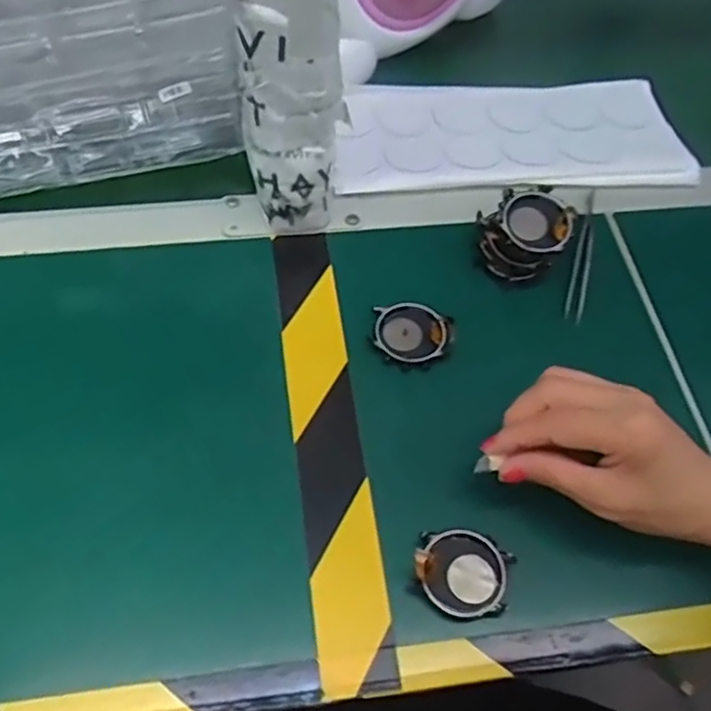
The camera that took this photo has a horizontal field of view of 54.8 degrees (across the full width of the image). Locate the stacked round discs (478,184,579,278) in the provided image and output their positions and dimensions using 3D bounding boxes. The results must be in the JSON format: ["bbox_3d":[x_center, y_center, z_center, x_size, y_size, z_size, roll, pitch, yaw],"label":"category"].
[{"bbox_3d":[0.115,-0.080,0.464,0.055,0.045,0.058,-18,60,-14],"label":"stacked round discs"}]

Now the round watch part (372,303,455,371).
[{"bbox_3d":[0.035,-0.013,0.442,0.049,0.008,0.044,21,59,10],"label":"round watch part"}]

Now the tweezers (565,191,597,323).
[{"bbox_3d":[0.159,-0.072,0.483,0.011,0.013,0.126,15,58,6],"label":"tweezers"}]

